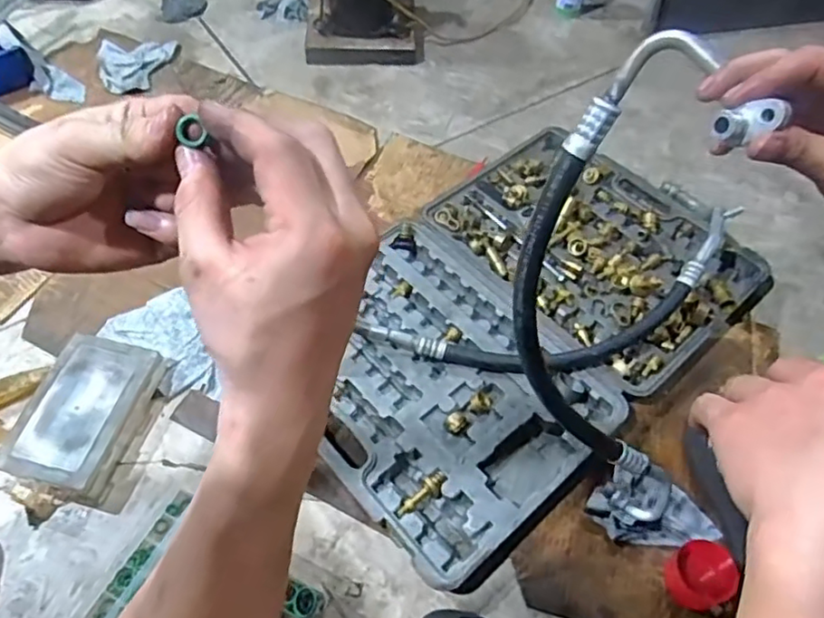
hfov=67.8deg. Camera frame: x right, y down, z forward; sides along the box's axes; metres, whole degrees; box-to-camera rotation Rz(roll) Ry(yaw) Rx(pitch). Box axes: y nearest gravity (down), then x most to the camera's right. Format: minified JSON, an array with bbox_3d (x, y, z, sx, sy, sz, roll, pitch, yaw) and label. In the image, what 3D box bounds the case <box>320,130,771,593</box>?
[{"bbox_3d":[0.154,-0.001,0.910,0.705,0.057,0.454,-36,63,-23],"label":"case"}]

